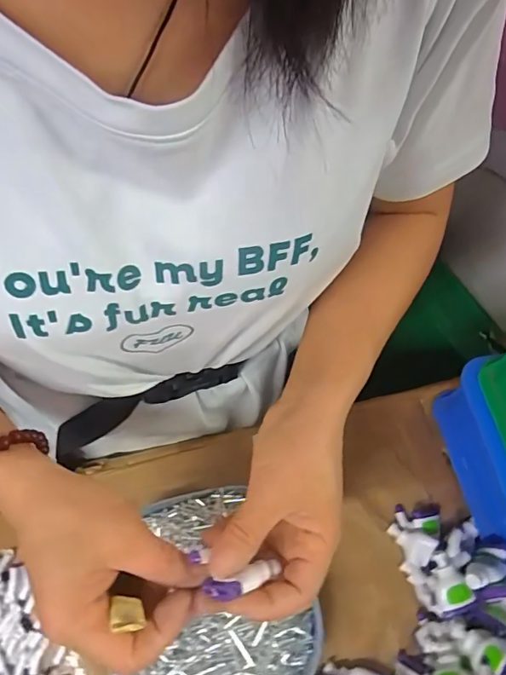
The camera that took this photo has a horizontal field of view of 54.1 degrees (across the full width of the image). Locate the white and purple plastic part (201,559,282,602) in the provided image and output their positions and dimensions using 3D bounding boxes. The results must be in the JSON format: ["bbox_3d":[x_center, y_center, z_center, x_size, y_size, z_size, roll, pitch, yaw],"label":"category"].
[{"bbox_3d":[-0.005,0.123,0.253,0.038,0.013,0.011,-13,65,-20],"label":"white and purple plastic part"}]

